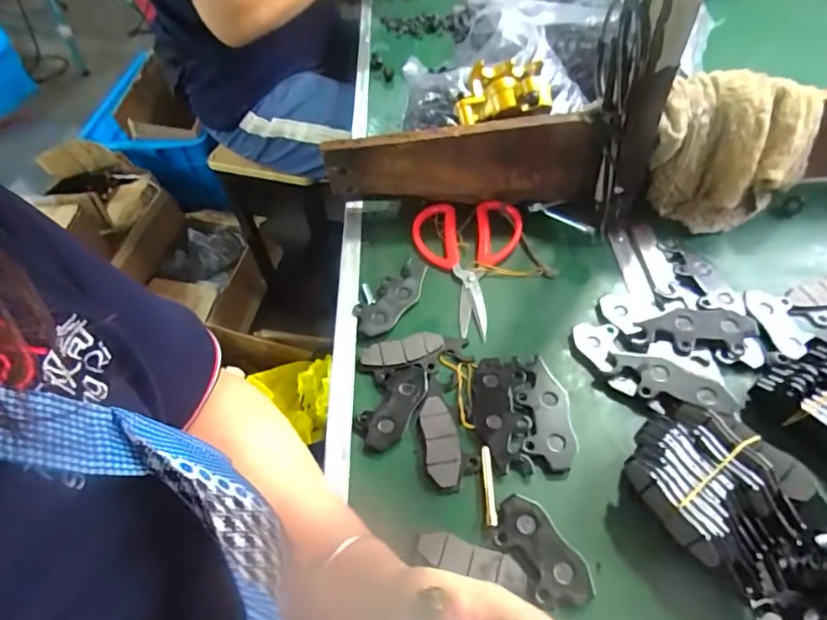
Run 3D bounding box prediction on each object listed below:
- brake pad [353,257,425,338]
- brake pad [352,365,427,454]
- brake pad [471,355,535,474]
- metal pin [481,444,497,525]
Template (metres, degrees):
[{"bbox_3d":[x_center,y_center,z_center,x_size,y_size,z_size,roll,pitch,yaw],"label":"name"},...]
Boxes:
[{"bbox_3d":[-0.021,-0.013,0.473,0.039,0.006,0.093,27,59,23],"label":"brake pad"},{"bbox_3d":[-0.018,0.077,0.409,0.040,0.008,0.077,22,57,20],"label":"brake pad"},{"bbox_3d":[0.068,0.079,0.393,0.041,0.006,0.093,-2,52,3],"label":"brake pad"},{"bbox_3d":[0.054,0.125,0.364,0.007,0.004,0.057,-2,52,3],"label":"metal pin"}]

